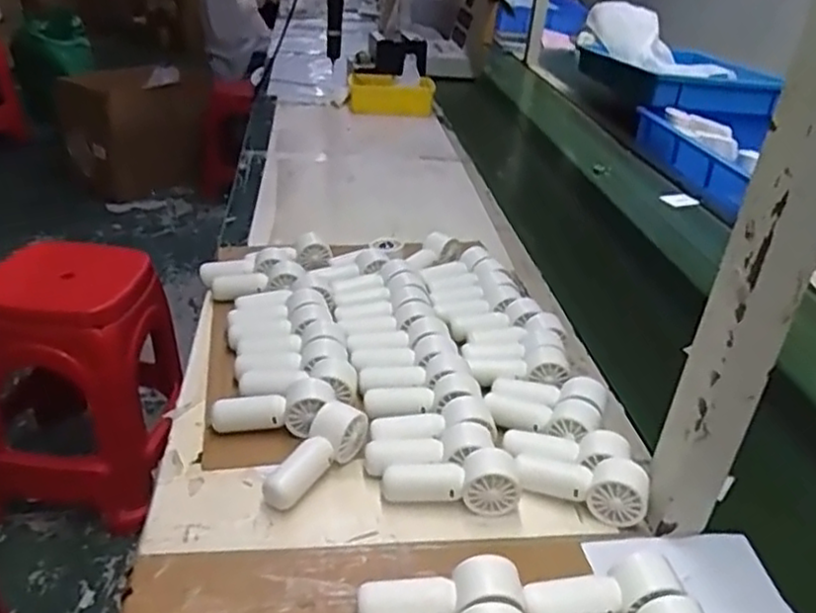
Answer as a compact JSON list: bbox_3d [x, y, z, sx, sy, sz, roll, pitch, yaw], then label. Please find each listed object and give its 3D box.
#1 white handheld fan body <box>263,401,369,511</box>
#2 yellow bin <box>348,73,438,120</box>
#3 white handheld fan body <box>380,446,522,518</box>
[{"bbox_3d":[-0.077,0.122,0.588,0.035,0.037,0.104,19,33,22],"label":"white handheld fan body"},{"bbox_3d":[-0.043,-0.509,1.692,0.210,0.069,0.117,6,30,1],"label":"yellow bin"},{"bbox_3d":[0.035,0.143,0.572,0.108,0.035,0.035,1,30,-7],"label":"white handheld fan body"}]

